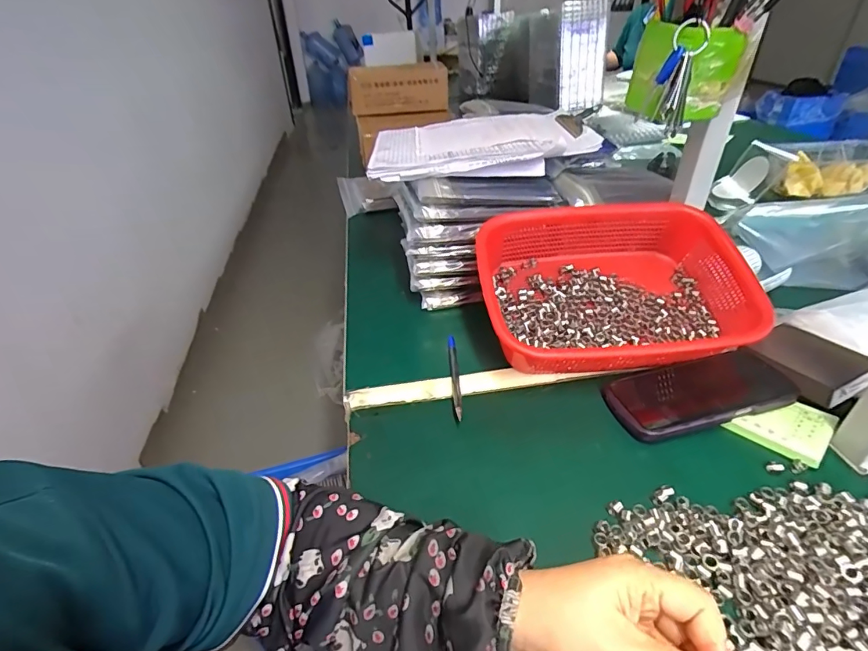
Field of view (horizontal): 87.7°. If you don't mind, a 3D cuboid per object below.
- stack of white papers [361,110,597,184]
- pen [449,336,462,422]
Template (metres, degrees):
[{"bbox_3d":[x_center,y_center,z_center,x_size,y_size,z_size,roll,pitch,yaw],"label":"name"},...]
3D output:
[{"bbox_3d":[0.066,-0.265,0.650,0.303,0.033,0.233,-3,37,0],"label":"stack of white papers"},{"bbox_3d":[0.023,0.053,0.494,0.009,0.009,0.143,-3,29,0],"label":"pen"}]

